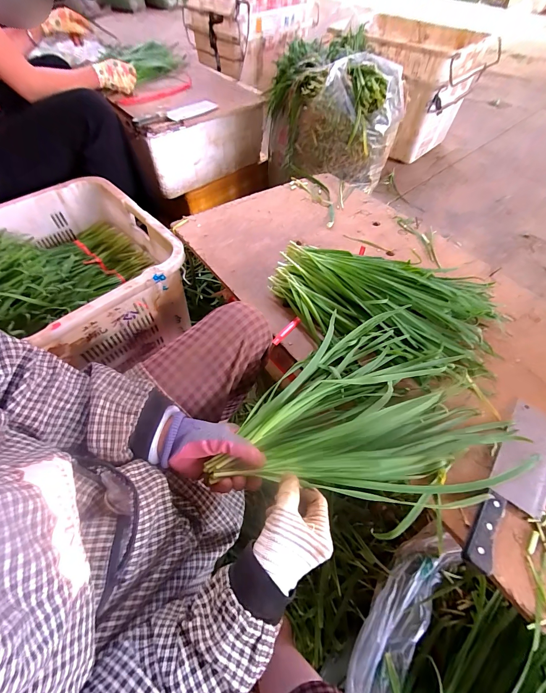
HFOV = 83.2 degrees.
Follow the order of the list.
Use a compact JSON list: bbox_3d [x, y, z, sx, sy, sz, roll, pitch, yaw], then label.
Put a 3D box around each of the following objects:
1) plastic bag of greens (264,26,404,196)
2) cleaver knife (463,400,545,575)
[{"bbox_3d":[0.195,-0.748,1.014,0.380,0.305,0.423,-4,57,-5],"label":"plastic bag of greens"},{"bbox_3d":[0.333,0.180,0.412,0.072,0.022,0.268,36,62,19],"label":"cleaver knife"}]

